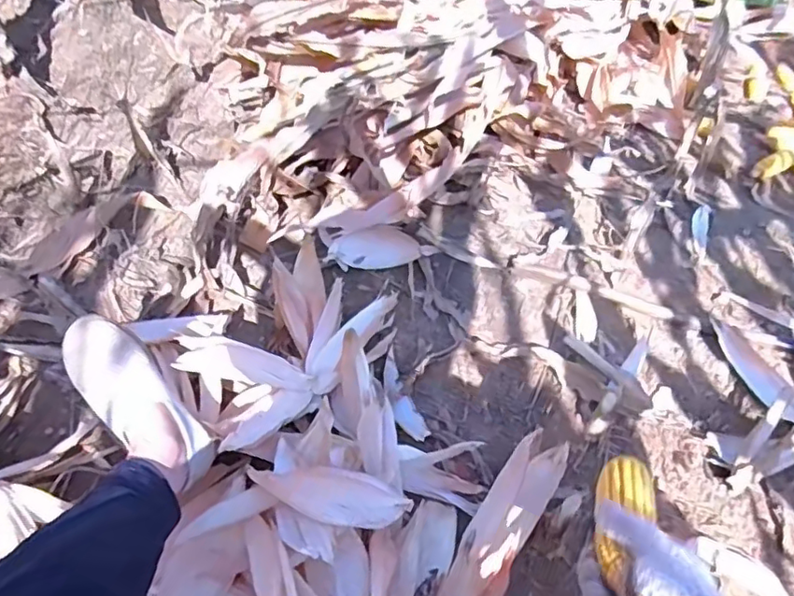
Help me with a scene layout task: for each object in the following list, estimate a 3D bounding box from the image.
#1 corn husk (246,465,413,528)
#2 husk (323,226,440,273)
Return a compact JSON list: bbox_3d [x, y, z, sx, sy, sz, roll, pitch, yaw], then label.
[{"bbox_3d":[-0.085,0.241,0.745,0.198,0.048,0.055,5,46,-1],"label":"corn husk"},{"bbox_3d":[-0.031,-0.096,1.163,0.207,0.060,0.052,1,47,-6],"label":"husk"}]

